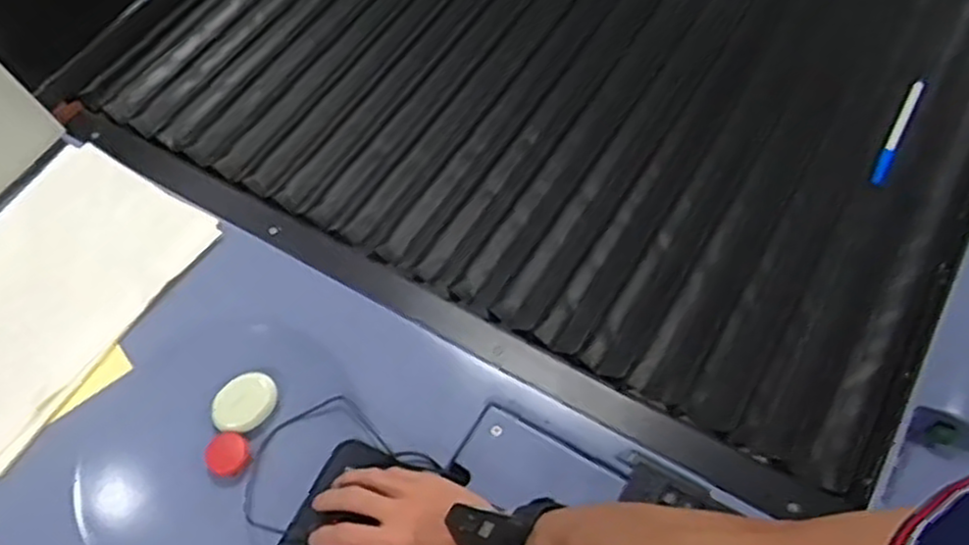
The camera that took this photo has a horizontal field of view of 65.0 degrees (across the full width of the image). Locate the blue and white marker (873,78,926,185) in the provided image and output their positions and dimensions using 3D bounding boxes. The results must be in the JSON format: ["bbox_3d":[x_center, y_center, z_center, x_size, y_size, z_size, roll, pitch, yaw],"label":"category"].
[{"bbox_3d":[0.444,-0.152,0.814,0.014,0.019,0.143,25,66,19],"label":"blue and white marker"}]

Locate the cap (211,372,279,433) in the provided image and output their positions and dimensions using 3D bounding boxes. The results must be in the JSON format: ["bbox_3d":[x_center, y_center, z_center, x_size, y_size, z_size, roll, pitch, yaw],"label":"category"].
[{"bbox_3d":[-0.226,0.123,0.719,0.047,0.014,0.061,34,69,22],"label":"cap"}]

